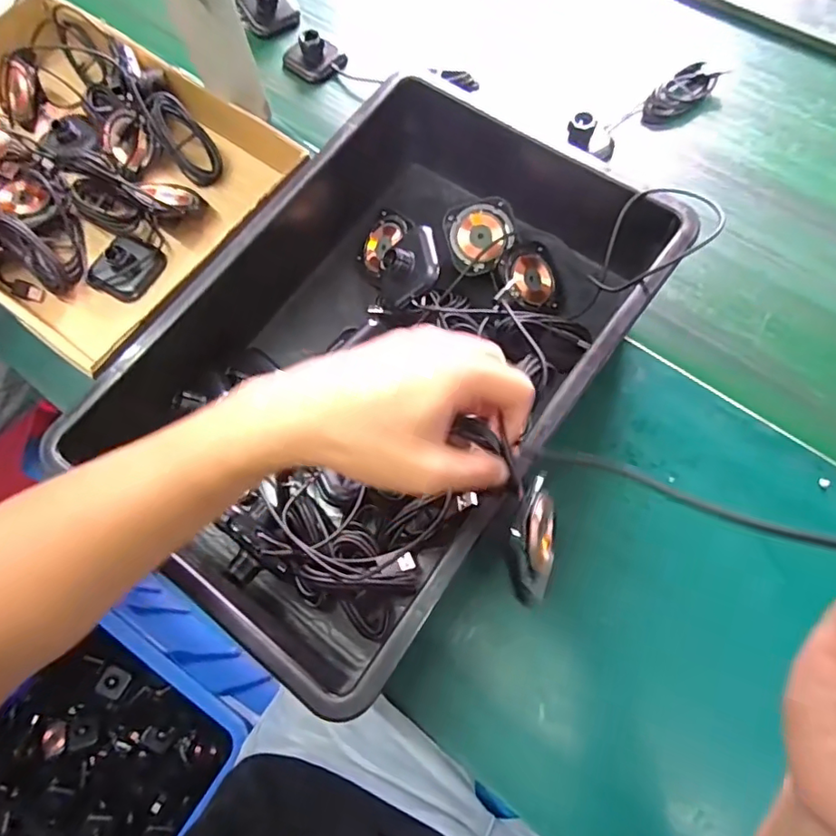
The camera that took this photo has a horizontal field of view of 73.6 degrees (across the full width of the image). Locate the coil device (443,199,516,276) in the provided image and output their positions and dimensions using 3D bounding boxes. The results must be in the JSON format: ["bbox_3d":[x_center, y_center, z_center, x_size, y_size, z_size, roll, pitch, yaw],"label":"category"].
[{"bbox_3d":[0.054,-0.155,0.473,0.057,0.012,0.059,0,84,2],"label":"coil device"}]

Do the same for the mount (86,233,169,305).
[{"bbox_3d":[-0.266,-0.138,0.508,0.055,0.021,0.056,26,73,11],"label":"mount"}]

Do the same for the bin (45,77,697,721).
[{"bbox_3d":[-0.025,-0.046,0.422,0.270,0.093,0.404,35,75,13],"label":"bin"}]

